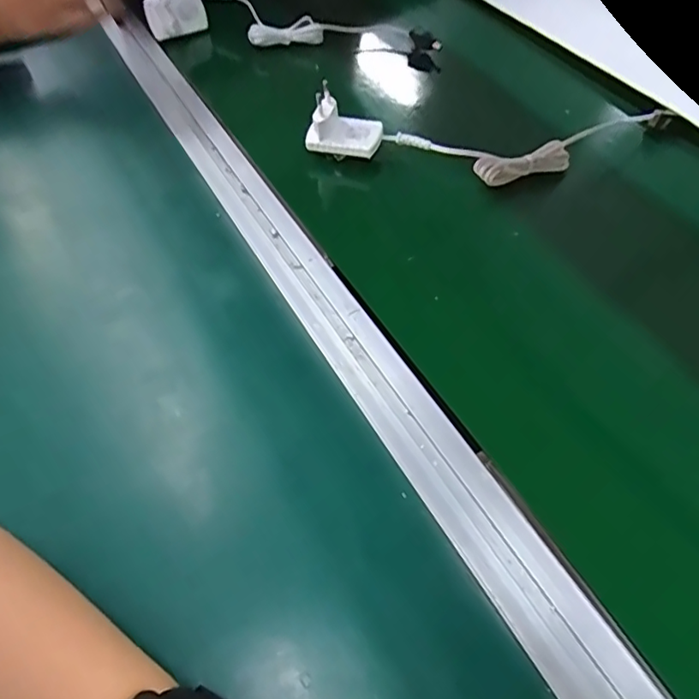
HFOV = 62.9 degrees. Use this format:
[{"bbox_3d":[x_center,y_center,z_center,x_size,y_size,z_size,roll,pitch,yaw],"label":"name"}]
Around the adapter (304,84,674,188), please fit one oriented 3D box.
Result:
[{"bbox_3d":[0.110,-0.168,0.461,0.288,0.043,0.058,2,54,4],"label":"adapter"}]

